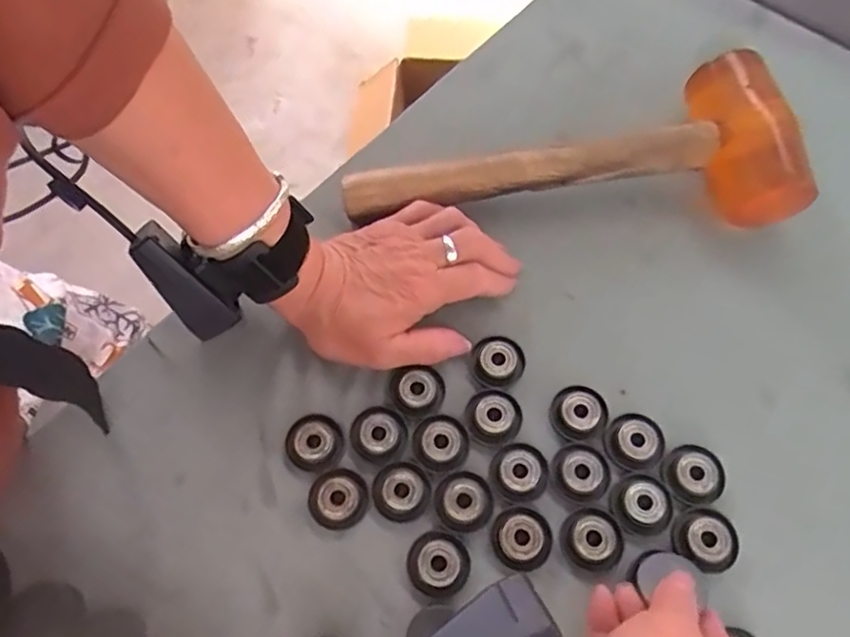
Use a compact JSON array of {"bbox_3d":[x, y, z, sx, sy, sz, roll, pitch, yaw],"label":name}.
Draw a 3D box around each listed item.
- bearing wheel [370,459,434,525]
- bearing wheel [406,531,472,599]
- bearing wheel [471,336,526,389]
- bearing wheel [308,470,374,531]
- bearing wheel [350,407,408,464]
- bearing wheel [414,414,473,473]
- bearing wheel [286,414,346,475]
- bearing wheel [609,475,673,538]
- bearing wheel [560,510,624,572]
[{"bbox_3d":[-0.013,0.093,0.335,0.030,0.006,0.031,0,66,-1],"label":"bearing wheel"},{"bbox_3d":[0.007,0.128,0.322,0.032,0.009,0.030,0,66,-1],"label":"bearing wheel"},{"bbox_3d":[0.044,0.026,0.367,0.029,0.012,0.031,0,66,-1],"label":"bearing wheel"},{"bbox_3d":[-0.046,0.097,0.333,0.030,0.009,0.031,0,66,-1],"label":"bearing wheel"},{"bbox_3d":[-0.026,0.065,0.350,0.031,0.012,0.030,0,66,-1],"label":"bearing wheel"},{"bbox_3d":[0.009,0.070,0.348,0.031,0.007,0.030,0,66,-1],"label":"bearing wheel"},{"bbox_3d":[-0.062,0.069,0.345,0.030,0.007,0.030,0,66,-1],"label":"bearing wheel"},{"bbox_3d":[0.118,0.100,0.333,0.031,0.007,0.031,0,66,-1],"label":"bearing wheel"},{"bbox_3d":[0.090,0.118,0.329,0.030,0.012,0.031,0,66,-1],"label":"bearing wheel"}]

